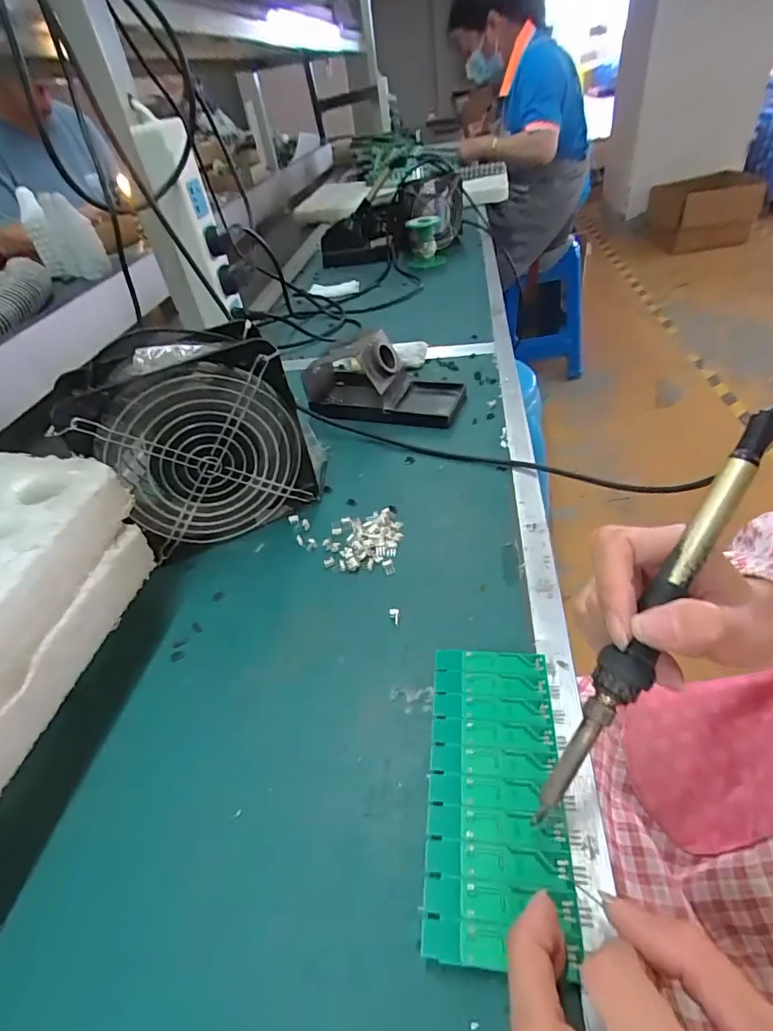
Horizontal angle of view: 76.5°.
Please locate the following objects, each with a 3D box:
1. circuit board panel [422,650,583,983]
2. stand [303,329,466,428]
[{"bbox_3d":[0.052,0.128,0.239,0.064,0.004,0.136,3,43,11],"label":"circuit board panel"},{"bbox_3d":[-0.005,-0.146,0.511,0.165,0.068,0.089,10,44,19],"label":"stand"}]

